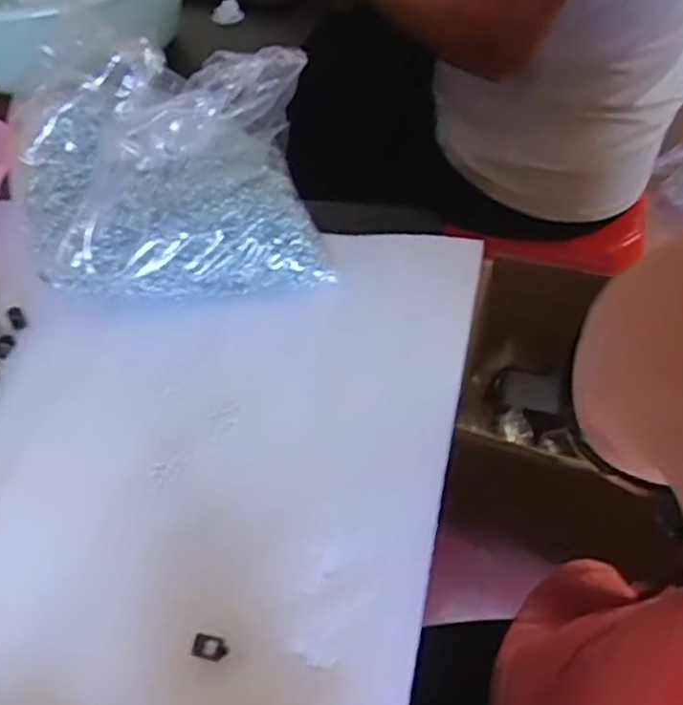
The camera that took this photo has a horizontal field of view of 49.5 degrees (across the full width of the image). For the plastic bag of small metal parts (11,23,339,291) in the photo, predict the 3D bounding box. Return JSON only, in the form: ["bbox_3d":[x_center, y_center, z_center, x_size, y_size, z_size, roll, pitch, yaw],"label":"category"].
[{"bbox_3d":[-0.111,-0.116,0.458,0.183,0.124,0.138,-9,46,-6],"label":"plastic bag of small metal parts"}]

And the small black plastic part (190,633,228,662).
[{"bbox_3d":[-0.055,0.124,0.311,0.015,0.004,0.009,9,47,10],"label":"small black plastic part"}]

